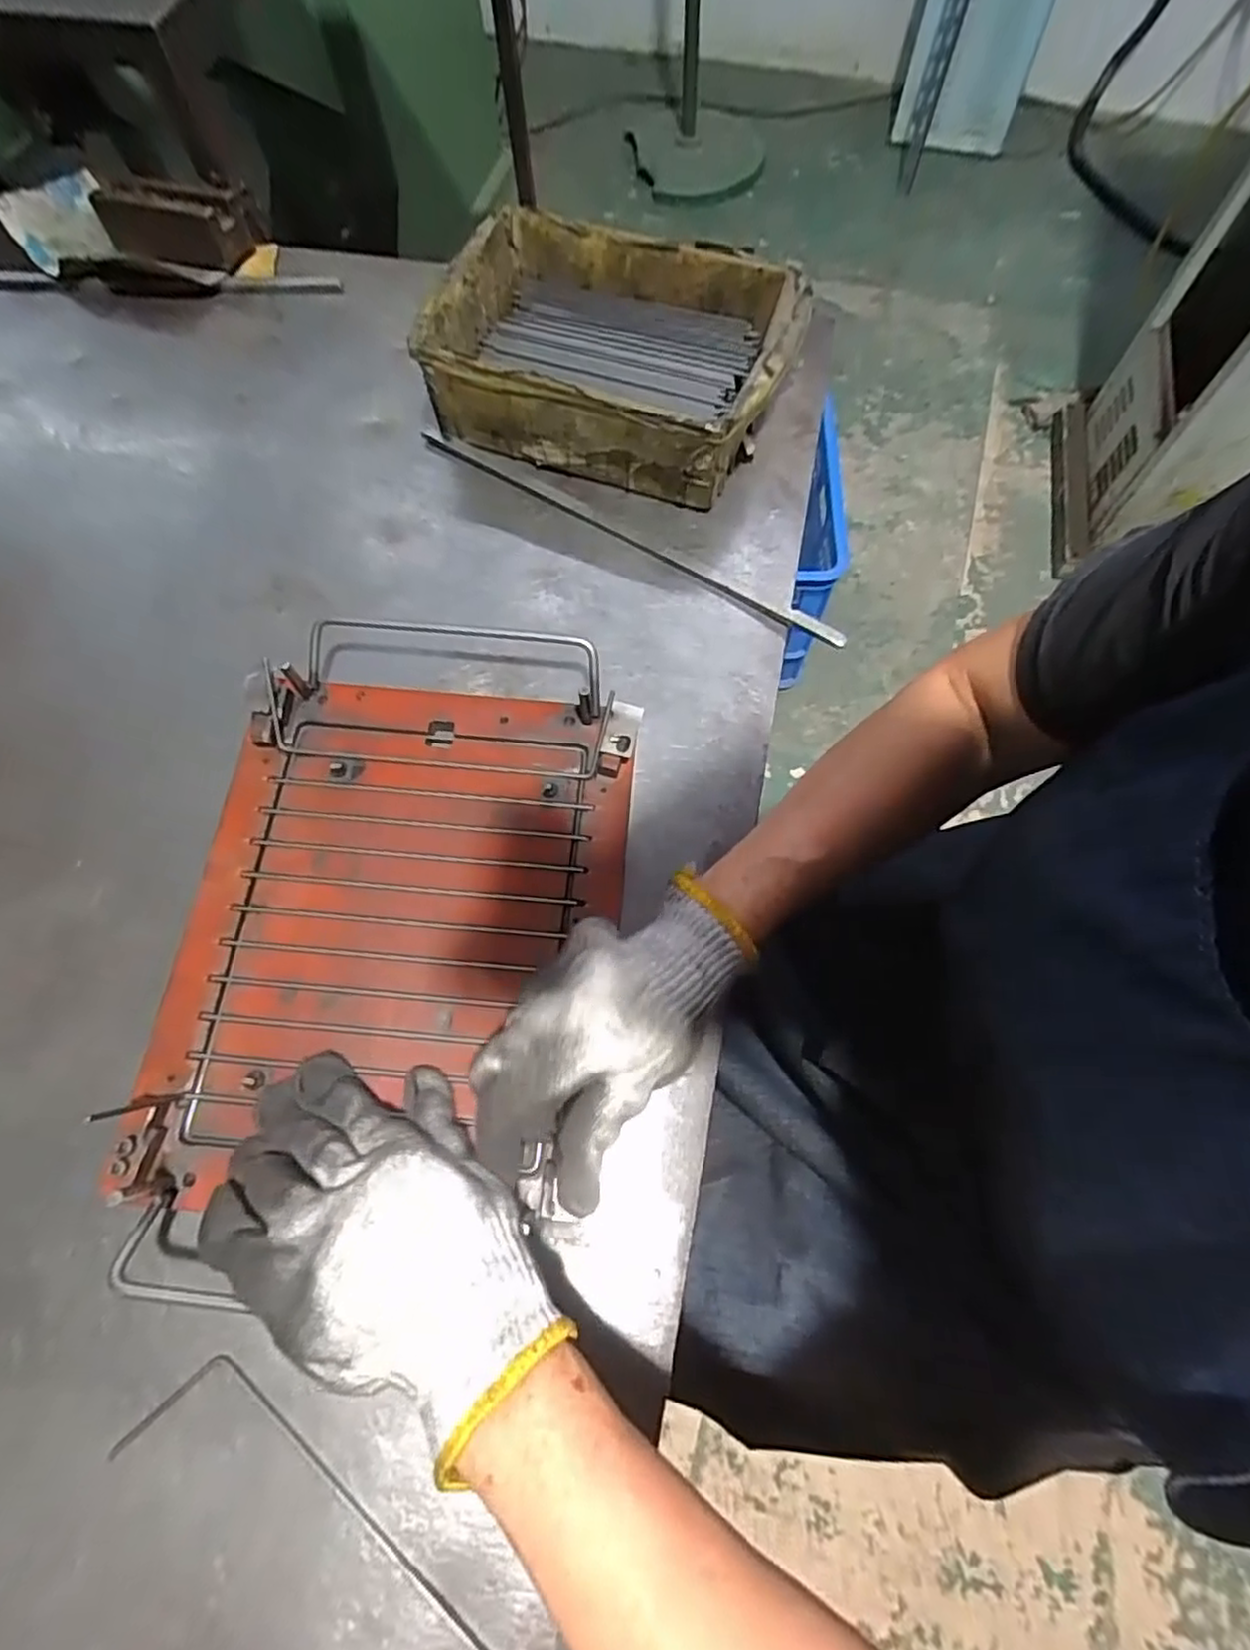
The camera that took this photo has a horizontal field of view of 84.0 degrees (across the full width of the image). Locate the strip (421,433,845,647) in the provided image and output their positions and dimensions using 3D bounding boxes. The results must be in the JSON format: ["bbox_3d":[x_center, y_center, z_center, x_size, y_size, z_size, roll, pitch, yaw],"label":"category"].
[{"bbox_3d":[-0.003,-0.212,0.506,0.354,0.009,0.015,28,72,11],"label":"strip"}]

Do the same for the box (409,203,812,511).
[{"bbox_3d":[-0.007,-0.348,0.530,0.253,0.086,0.178,20,71,9],"label":"box"}]

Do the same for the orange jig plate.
[{"bbox_3d":[-0.126,0.050,0.391,0.237,0.020,0.290,5,69,3],"label":"orange jig plate"}]

